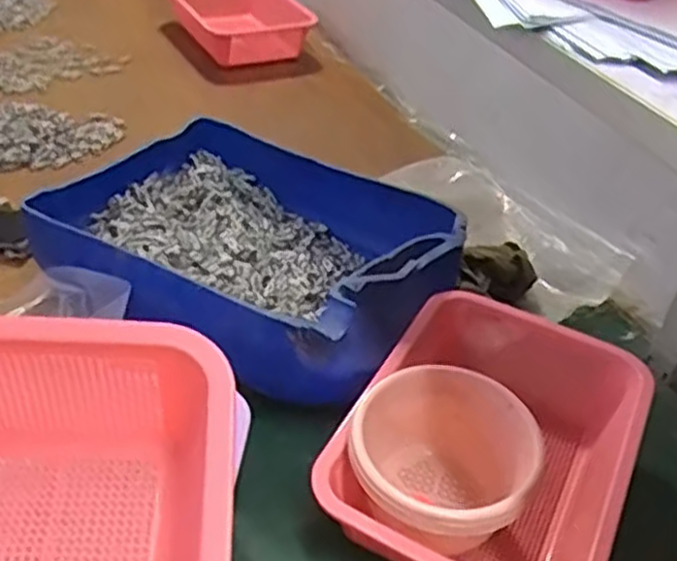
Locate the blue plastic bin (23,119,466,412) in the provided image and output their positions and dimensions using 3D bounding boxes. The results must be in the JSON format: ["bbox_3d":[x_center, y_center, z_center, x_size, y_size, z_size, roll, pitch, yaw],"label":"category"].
[{"bbox_3d":[-0.089,-0.040,0.823,0.399,0.110,0.318,27,43,26],"label":"blue plastic bin"}]

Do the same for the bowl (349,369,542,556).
[{"bbox_3d":[0.081,0.164,0.622,0.143,0.119,0.139,4,38,-3],"label":"bowl"}]

